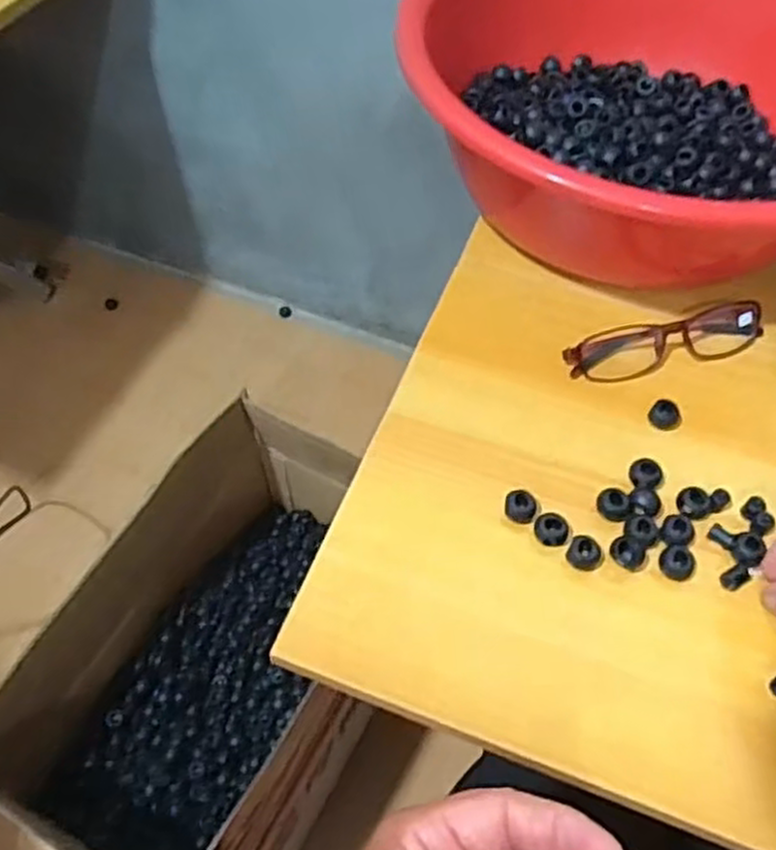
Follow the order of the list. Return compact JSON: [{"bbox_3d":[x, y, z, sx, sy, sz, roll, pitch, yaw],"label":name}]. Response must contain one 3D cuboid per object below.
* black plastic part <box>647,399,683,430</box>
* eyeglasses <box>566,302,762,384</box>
[{"bbox_3d":[0.165,-0.006,0.451,0.018,0.011,0.017,1,56,-2],"label":"black plastic part"},{"bbox_3d":[0.173,-0.053,0.475,0.129,0.023,0.030,-15,58,-12],"label":"eyeglasses"}]

